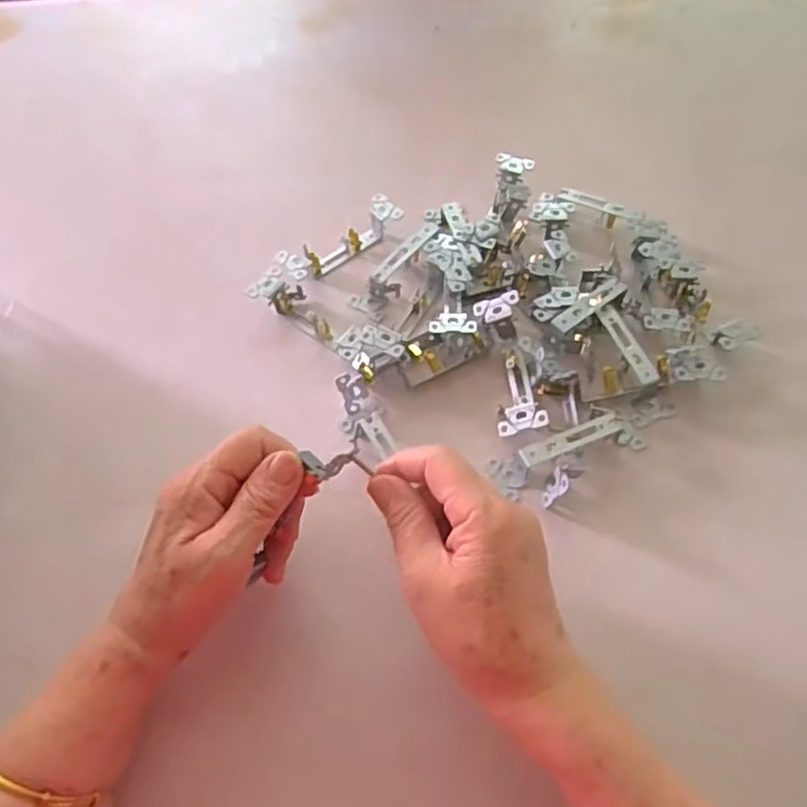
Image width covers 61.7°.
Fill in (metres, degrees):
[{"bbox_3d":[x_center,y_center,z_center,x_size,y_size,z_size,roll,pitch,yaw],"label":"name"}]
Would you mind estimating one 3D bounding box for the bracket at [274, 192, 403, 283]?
[{"bbox_3d":[-0.050,-0.128,0.546,0.104,0.032,0.024,-36,64,-16],"label":"bracket"}]

